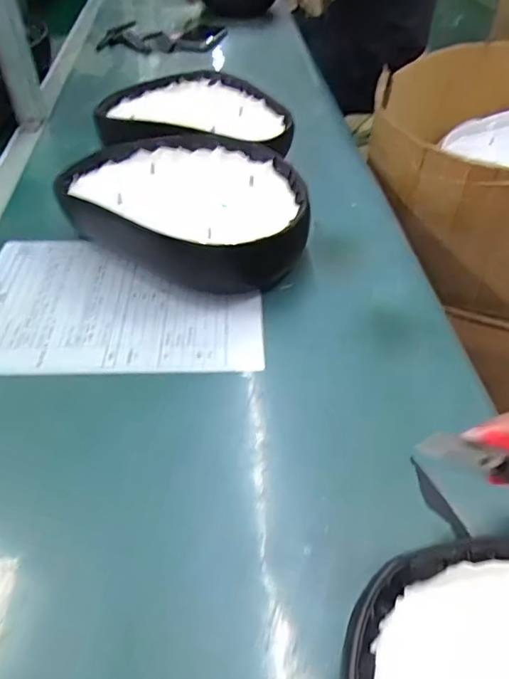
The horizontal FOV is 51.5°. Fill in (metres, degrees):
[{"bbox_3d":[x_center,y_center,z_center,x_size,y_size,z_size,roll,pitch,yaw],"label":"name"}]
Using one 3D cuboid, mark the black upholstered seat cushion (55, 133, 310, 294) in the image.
[{"bbox_3d":[-0.083,-0.143,0.597,0.279,0.077,0.225,0,43,-1],"label":"black upholstered seat cushion"}]

